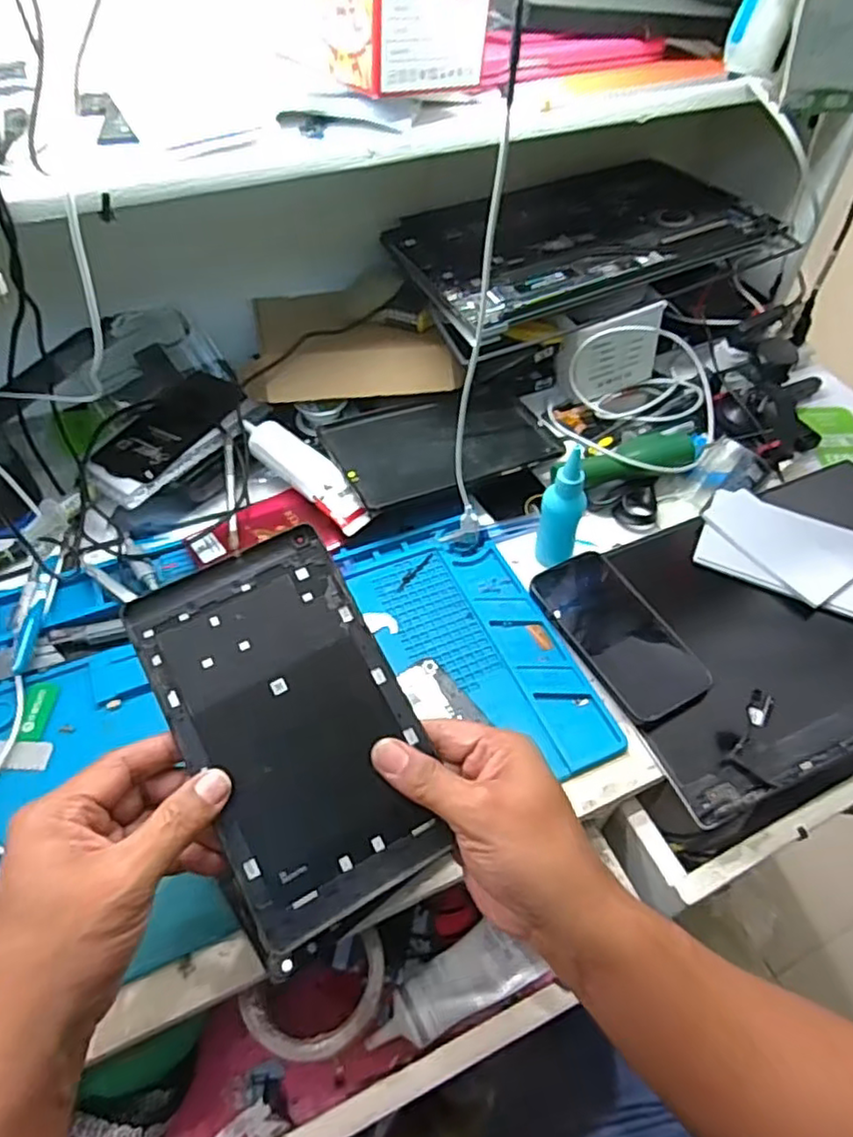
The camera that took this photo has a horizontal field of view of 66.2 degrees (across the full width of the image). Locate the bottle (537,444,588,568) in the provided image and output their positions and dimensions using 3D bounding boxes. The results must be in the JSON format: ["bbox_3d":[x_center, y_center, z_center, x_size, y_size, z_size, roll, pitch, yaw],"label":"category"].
[{"bbox_3d":[0.113,-0.050,0.537,0.034,0.110,0.029,17,53,12],"label":"bottle"}]

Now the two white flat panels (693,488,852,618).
[{"bbox_3d":[0.325,-0.011,0.567,0.165,0.013,0.095,21,54,15],"label":"two white flat panels"}]

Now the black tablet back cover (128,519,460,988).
[{"bbox_3d":[-0.075,0.088,0.371,0.128,0.004,0.209,-27,77,-15],"label":"black tablet back cover"}]

